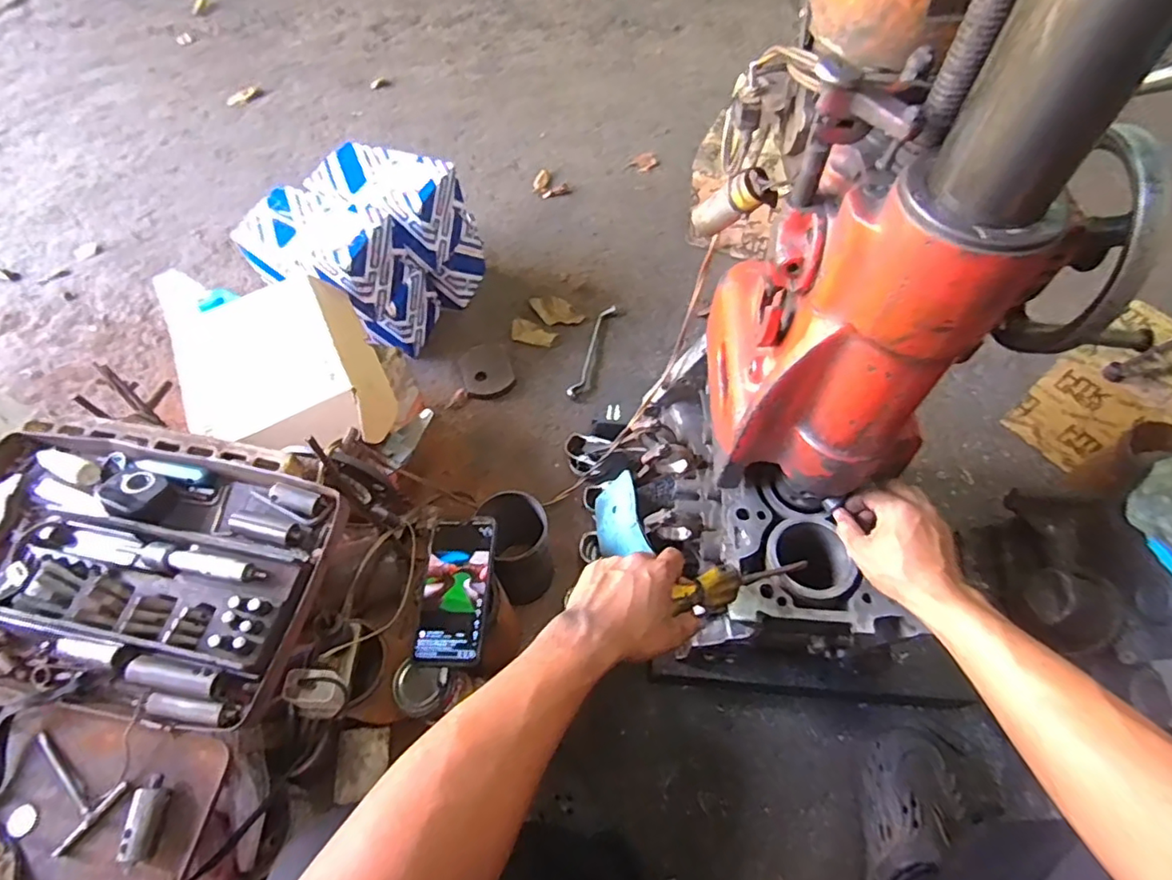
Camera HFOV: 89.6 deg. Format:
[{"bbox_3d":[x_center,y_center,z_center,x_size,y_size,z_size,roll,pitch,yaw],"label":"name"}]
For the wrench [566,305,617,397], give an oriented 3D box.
[{"bbox_3d":[0.010,-0.169,1.088,0.026,0.021,0.228,16,63,11],"label":"wrench"}]

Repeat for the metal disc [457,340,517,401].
[{"bbox_3d":[-0.183,-0.128,1.082,0.089,0.016,0.125,-20,62,-9],"label":"metal disc"}]

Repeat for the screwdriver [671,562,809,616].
[{"bbox_3d":[0.147,0.137,0.566,0.148,0.027,0.033,-6,58,-28],"label":"screwdriver"}]

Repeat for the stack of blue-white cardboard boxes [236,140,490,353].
[{"bbox_3d":[-0.381,-0.334,1.082,0.261,0.268,0.300,21,64,13],"label":"stack of blue-white cardboard boxes"}]

